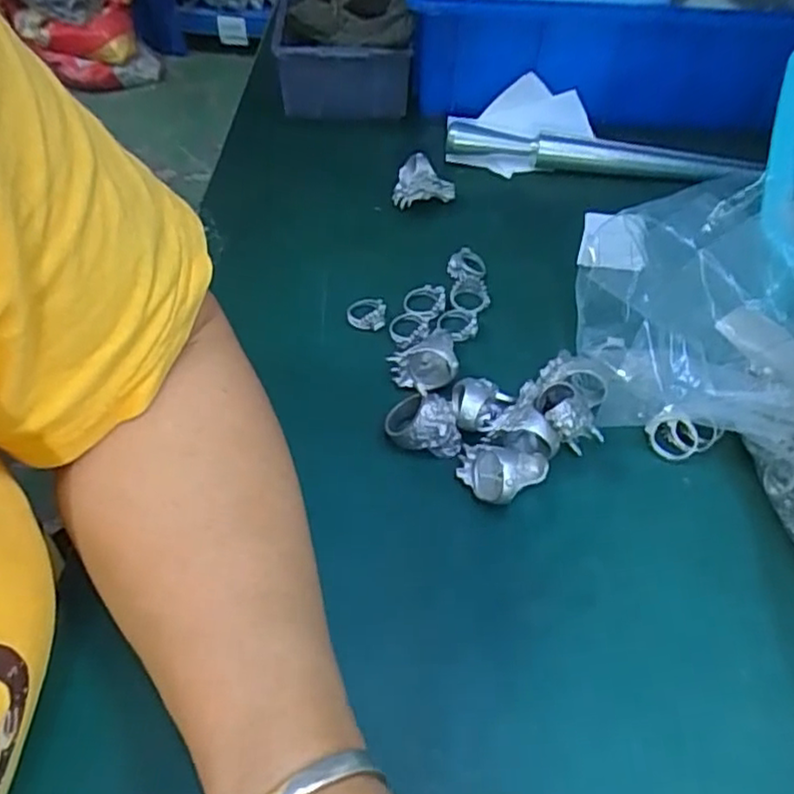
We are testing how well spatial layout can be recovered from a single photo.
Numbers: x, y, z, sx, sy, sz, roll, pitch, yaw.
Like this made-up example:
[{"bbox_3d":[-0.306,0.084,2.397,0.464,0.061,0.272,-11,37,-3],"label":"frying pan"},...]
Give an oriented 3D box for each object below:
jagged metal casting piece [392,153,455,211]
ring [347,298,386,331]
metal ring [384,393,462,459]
[{"bbox_3d":[0.017,-0.135,0.422,0.038,0.034,0.019,-5,54,-6],"label":"jagged metal casting piece"},{"bbox_3d":[-0.017,-0.046,0.370,0.021,0.008,0.016,4,53,1],"label":"ring"},{"bbox_3d":[0.013,0.010,0.315,0.035,0.030,0.025,4,53,1],"label":"metal ring"}]

